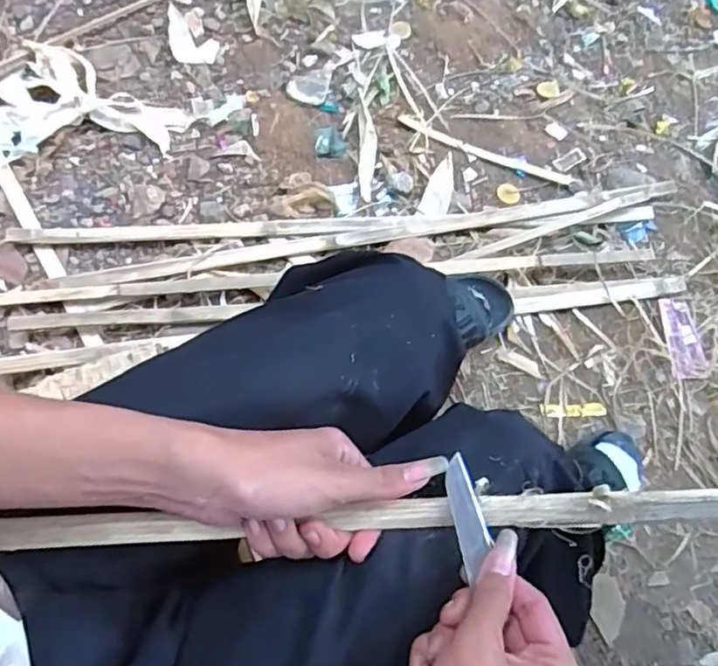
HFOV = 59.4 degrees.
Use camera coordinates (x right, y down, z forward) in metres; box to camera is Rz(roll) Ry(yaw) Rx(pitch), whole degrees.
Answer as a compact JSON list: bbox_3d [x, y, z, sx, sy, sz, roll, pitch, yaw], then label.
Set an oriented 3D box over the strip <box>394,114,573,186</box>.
[{"bbox_3d":[0.207,-0.303,1.055,0.297,0.009,0.024,23,73,6],"label":"strip"}]

